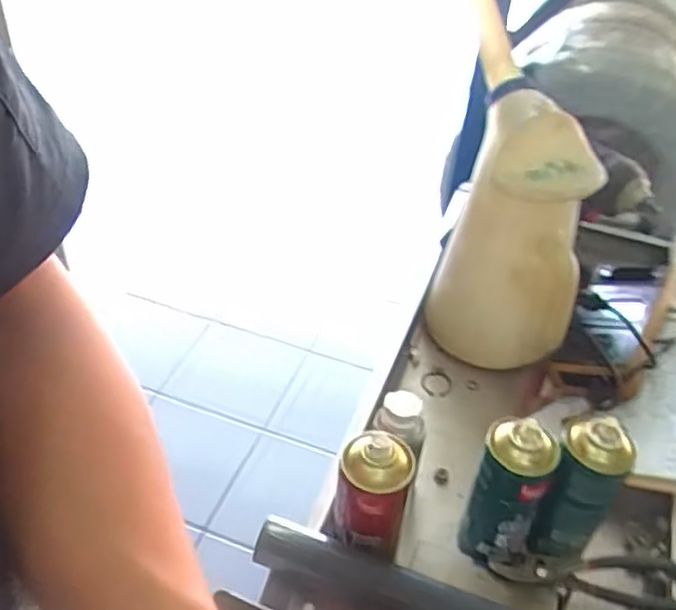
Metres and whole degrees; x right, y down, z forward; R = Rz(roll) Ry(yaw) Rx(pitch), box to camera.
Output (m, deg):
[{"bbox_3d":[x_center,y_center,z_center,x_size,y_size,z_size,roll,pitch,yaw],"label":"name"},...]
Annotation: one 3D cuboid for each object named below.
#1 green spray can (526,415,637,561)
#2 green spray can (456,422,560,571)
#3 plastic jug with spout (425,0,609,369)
[{"bbox_3d":[0.221,0.172,0.634,0.060,0.157,0.055,3,41,-2],"label":"green spray can"},{"bbox_3d":[0.157,0.171,0.639,0.062,0.155,0.057,3,41,-2],"label":"green spray can"},{"bbox_3d":[0.208,-0.085,0.842,0.183,0.334,0.117,18,43,14],"label":"plastic jug with spout"}]

